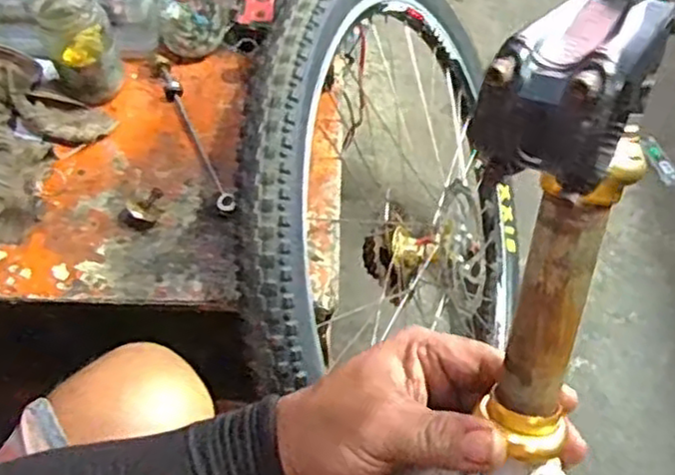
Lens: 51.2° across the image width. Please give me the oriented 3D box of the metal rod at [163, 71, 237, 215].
[{"bbox_3d":[-0.129,-0.089,0.650,0.017,0.018,0.164,-23,64,-13],"label":"metal rod"}]

